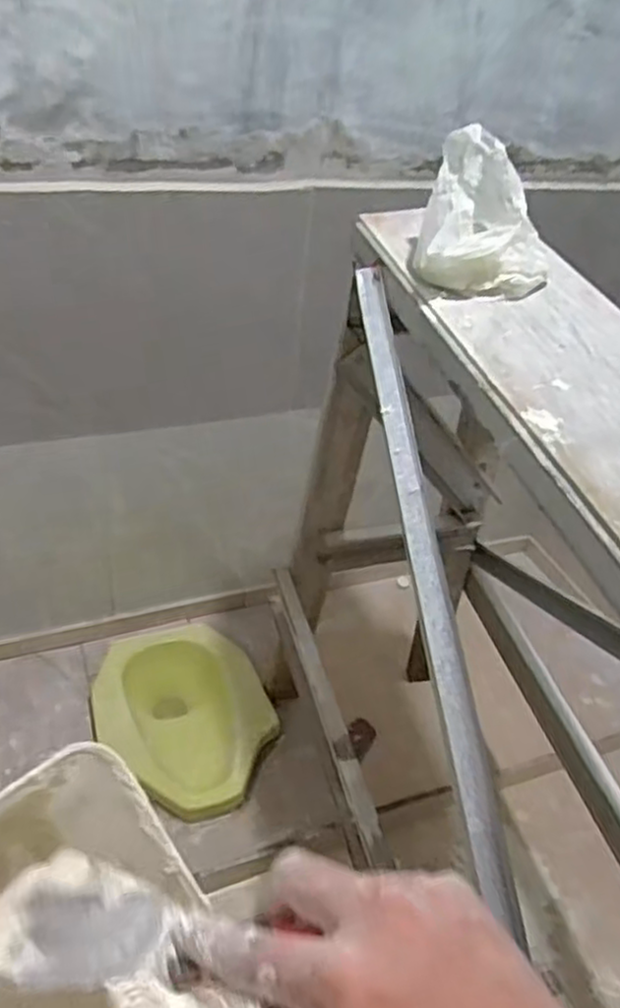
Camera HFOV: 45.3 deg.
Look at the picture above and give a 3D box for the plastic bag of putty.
[{"bbox_3d":[0.194,-0.309,0.803,0.143,0.137,0.133,13,38,8],"label":"plastic bag of putty"}]

